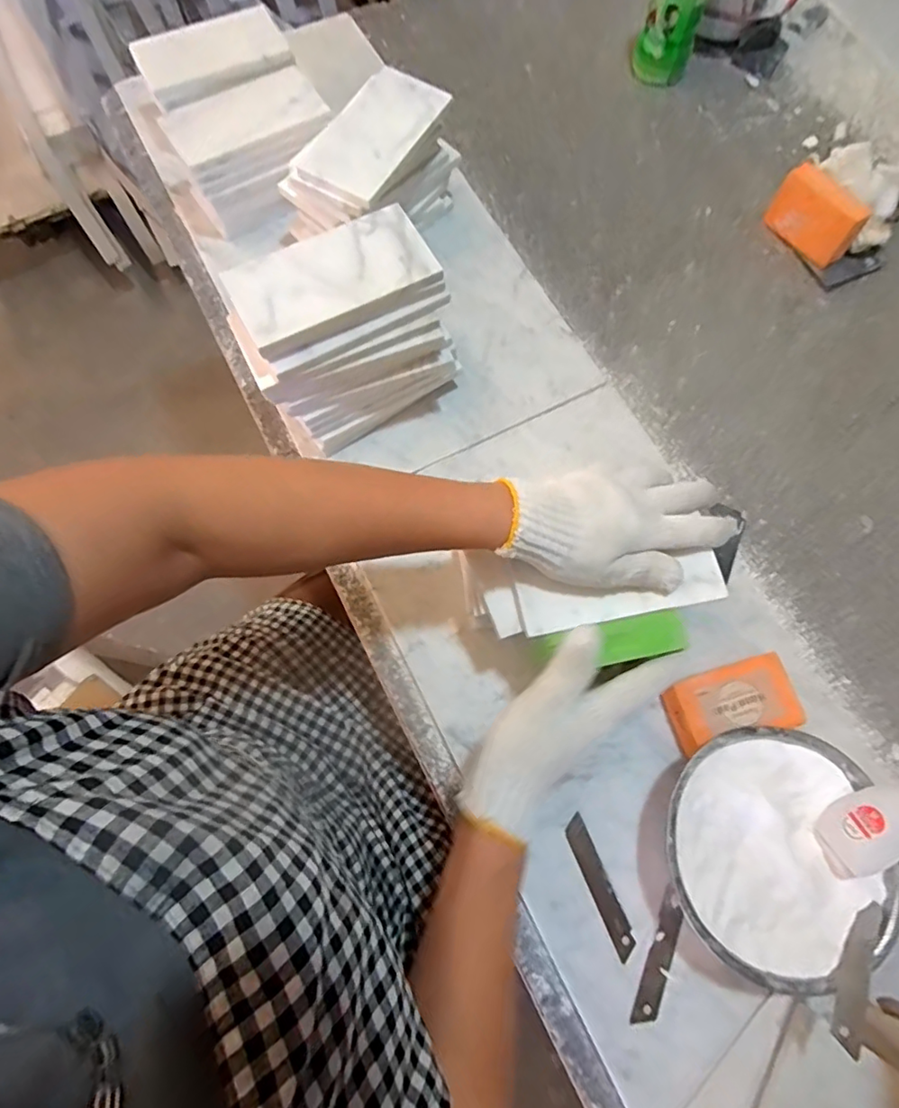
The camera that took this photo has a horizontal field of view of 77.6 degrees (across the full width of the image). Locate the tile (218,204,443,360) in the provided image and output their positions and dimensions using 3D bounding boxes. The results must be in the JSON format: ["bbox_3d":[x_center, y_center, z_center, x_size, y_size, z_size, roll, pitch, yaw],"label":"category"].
[{"bbox_3d":[-0.088,-0.209,0.419,0.147,0.013,0.077,-28,74,-10],"label":"tile"}]

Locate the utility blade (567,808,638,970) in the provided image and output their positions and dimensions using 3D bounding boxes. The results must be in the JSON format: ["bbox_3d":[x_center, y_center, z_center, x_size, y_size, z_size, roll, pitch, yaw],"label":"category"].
[{"bbox_3d":[0.114,0.252,0.423,0.017,0.004,0.097,-22,75,-8],"label":"utility blade"}]

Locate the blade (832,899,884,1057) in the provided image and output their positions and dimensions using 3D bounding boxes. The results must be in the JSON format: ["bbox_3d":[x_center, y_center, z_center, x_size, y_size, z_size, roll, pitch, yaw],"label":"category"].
[{"bbox_3d":[0.265,0.272,0.364,0.093,0.018,0.008,-49,118,-32],"label":"blade"}]

